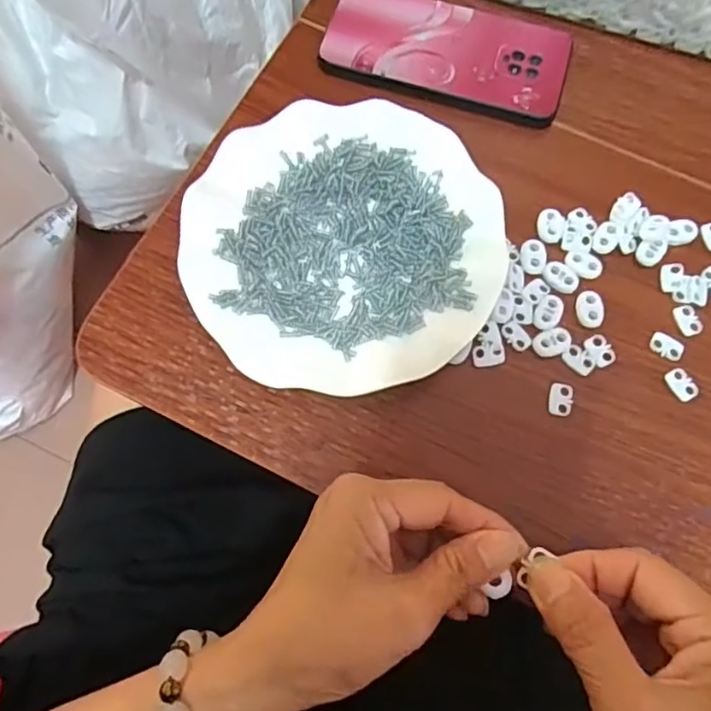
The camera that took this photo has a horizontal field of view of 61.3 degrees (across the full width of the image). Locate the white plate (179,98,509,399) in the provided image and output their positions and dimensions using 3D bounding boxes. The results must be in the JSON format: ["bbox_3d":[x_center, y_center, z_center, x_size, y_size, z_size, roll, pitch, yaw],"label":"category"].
[{"bbox_3d":[-0.007,-0.068,0.357,0.178,0.026,0.180,0,75,1],"label":"white plate"}]

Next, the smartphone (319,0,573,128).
[{"bbox_3d":[0.062,-0.209,0.412,0.162,0.012,0.083,15,76,5],"label":"smartphone"}]

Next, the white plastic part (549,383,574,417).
[{"bbox_3d":[0.118,0.025,0.342,0.014,0.004,0.019,15,76,5],"label":"white plastic part"}]

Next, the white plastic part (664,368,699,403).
[{"bbox_3d":[0.188,0.017,0.346,0.014,0.004,0.019,-30,77,-6],"label":"white plastic part"}]

